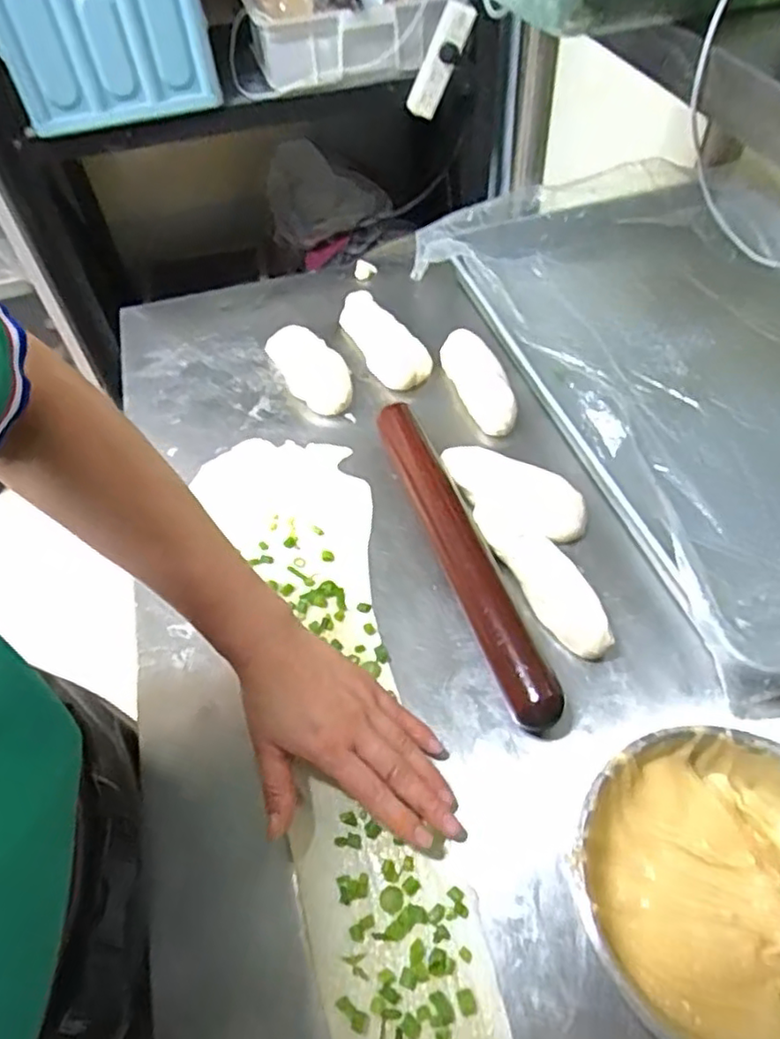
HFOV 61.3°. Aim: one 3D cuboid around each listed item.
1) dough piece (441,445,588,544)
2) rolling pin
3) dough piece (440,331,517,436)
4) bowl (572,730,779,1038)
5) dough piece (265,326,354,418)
[{"bbox_3d":[0.111,-0.022,0.590,0.142,0.036,0.063,34,62,27],"label":"dough piece"},{"bbox_3d":[0.052,0.020,0.542,0.032,0.043,0.315,-17,53,-8],"label":"rolling pin"},{"bbox_3d":[0.091,-0.145,0.668,0.051,0.036,0.150,-13,53,-5],"label":"dough piece"},{"bbox_3d":[0.189,0.213,0.371,0.155,0.075,0.158,-2,52,3],"label":"bowl"},{"bbox_3d":[-0.083,-0.160,0.696,0.060,0.018,0.134,-25,55,-14],"label":"dough piece"}]

